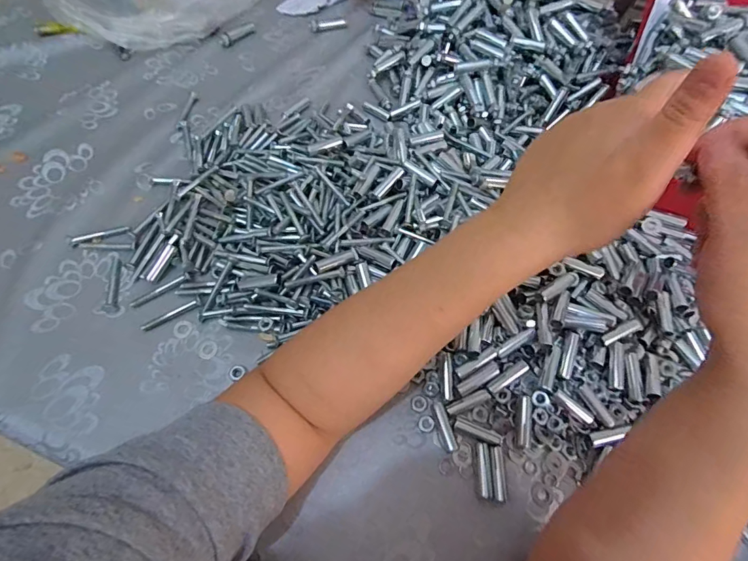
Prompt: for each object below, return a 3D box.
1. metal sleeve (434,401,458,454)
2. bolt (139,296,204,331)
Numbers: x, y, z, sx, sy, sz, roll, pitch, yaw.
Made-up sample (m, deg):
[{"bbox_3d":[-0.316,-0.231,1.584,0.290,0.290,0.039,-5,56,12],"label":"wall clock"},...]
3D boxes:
[{"bbox_3d":[0.058,0.119,0.335,0.010,0.008,0.040,-12,64,-9],"label":"metal sleeve"},{"bbox_3d":[-0.183,0.030,0.371,0.054,0.004,0.008,-27,67,-15],"label":"bolt"}]

